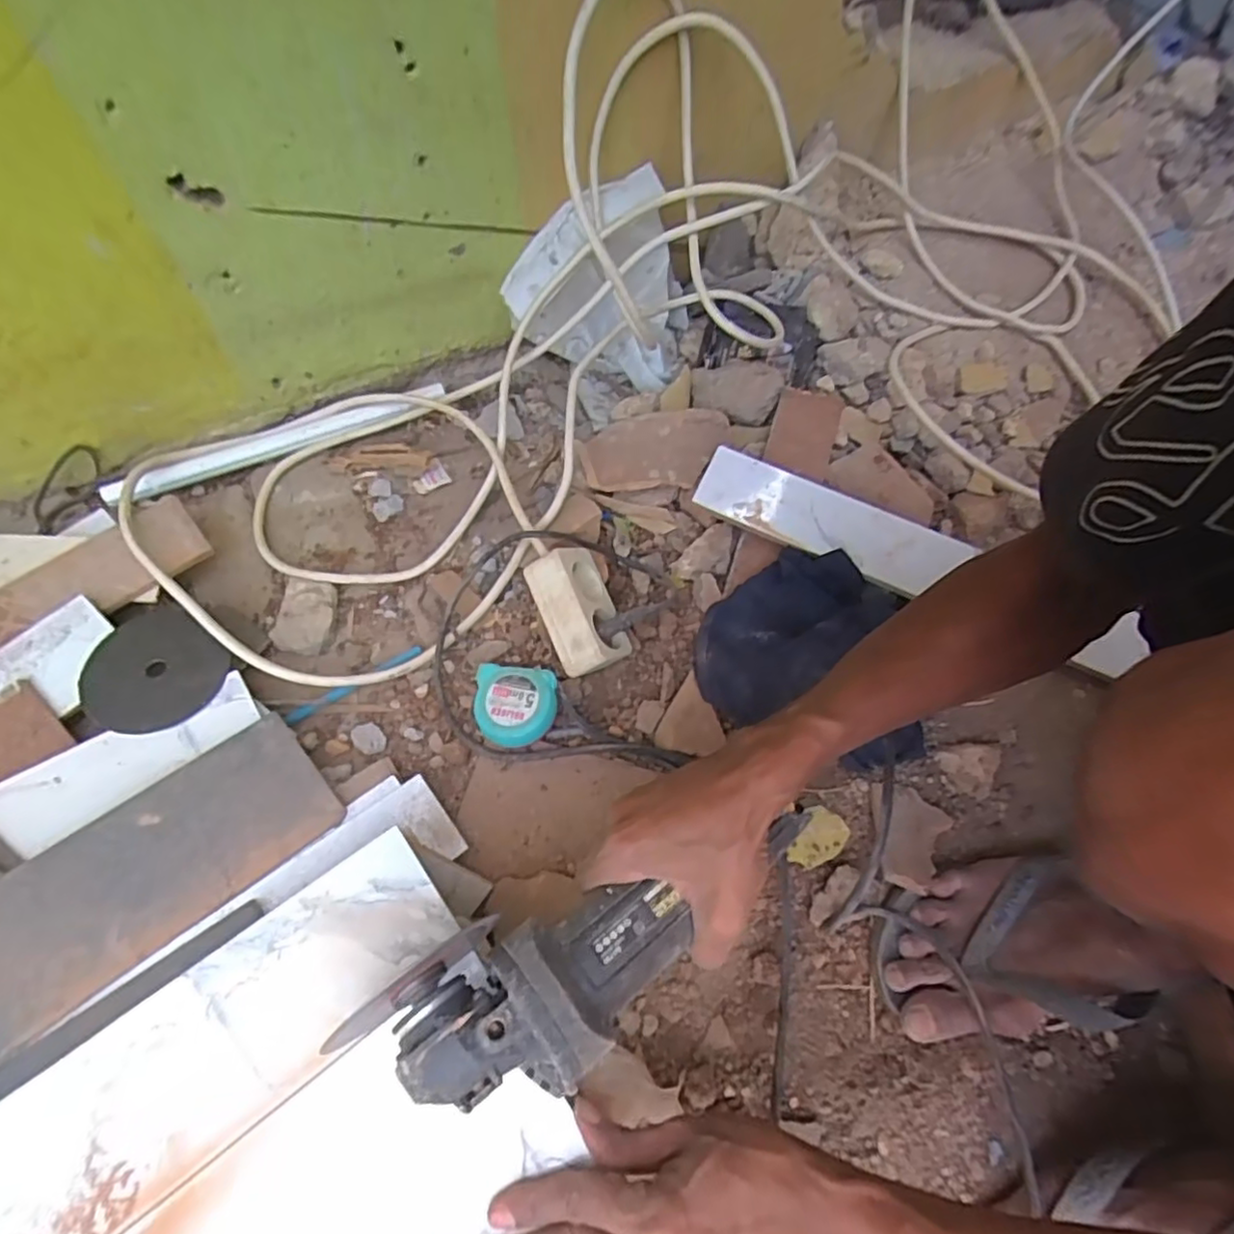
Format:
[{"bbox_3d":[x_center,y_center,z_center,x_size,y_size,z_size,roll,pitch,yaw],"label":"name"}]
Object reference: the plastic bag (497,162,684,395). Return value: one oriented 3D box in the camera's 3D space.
[{"bbox_3d":[-0.017,-0.334,0.658,0.181,0.172,0.086,5,62,0],"label":"plastic bag"}]

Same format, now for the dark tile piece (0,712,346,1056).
[{"bbox_3d":[-0.342,0.186,0.428,0.295,0.012,0.098,-33,82,-26],"label":"dark tile piece"}]

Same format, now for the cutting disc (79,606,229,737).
[{"bbox_3d":[-0.363,0.041,0.510,0.102,0.004,0.101,3,65,-6],"label":"cutting disc"}]

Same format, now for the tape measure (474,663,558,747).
[{"bbox_3d":[-0.084,0.077,0.539,0.066,0.040,0.063,4,62,-1],"label":"tape measure"}]

